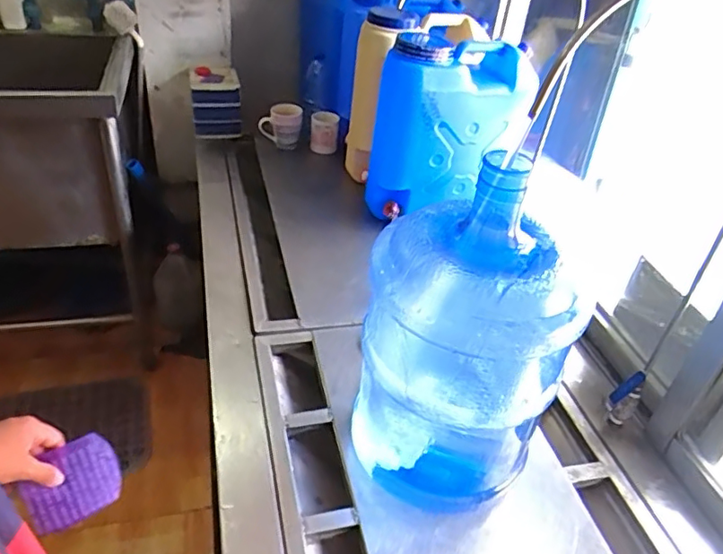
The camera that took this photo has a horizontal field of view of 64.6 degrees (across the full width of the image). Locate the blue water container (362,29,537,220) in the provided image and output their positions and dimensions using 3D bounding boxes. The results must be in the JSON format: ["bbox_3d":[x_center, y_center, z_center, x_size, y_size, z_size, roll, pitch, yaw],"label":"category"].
[{"bbox_3d":[0.184,-0.329,1.308,0.298,0.379,0.176,-3,38,-13],"label":"blue water container"}]

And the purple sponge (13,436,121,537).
[{"bbox_3d":[-0.328,0.236,0.650,0.096,0.091,0.011,-22,22,-33],"label":"purple sponge"}]

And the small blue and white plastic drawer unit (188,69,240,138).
[{"bbox_3d":[-0.427,-0.499,1.676,0.137,0.169,0.174,-5,39,-15],"label":"small blue and white plastic drawer unit"}]

